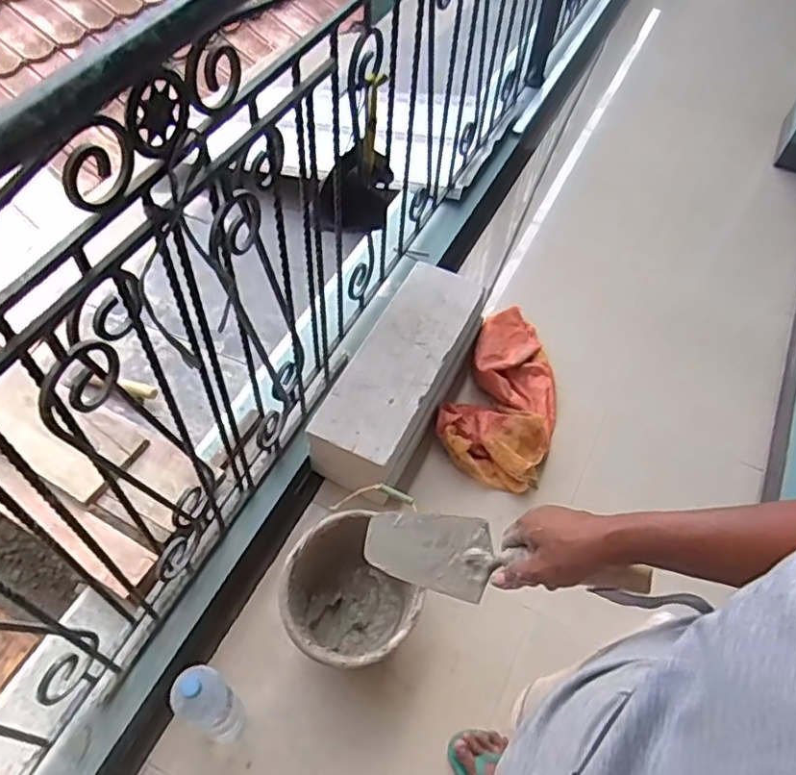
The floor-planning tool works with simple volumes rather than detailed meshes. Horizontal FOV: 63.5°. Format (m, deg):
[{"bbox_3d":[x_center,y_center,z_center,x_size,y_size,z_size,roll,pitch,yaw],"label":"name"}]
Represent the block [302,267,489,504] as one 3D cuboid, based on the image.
[{"bbox_3d":[0.012,-0.034,1.561,0.215,0.147,0.594,22,57,11],"label":"block"}]

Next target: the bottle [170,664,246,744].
[{"bbox_3d":[-0.329,0.558,1.131,0.083,0.307,0.082,2,55,-3],"label":"bottle"}]

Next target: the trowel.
[{"bbox_3d":[0.108,0.181,0.675,0.287,0.050,0.081,4,53,23],"label":"trowel"}]

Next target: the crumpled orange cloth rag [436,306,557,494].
[{"bbox_3d":[0.287,0.003,1.687,0.275,0.080,0.536,19,56,9],"label":"crumpled orange cloth rag"}]

